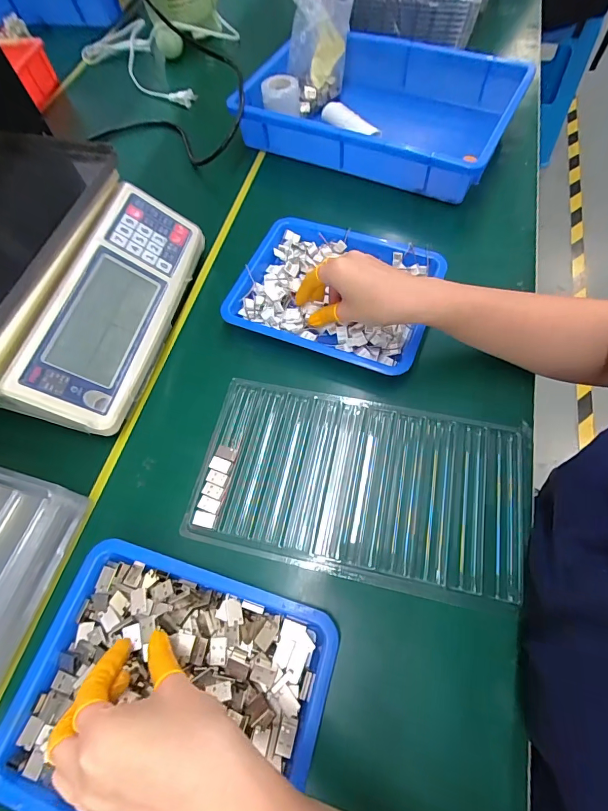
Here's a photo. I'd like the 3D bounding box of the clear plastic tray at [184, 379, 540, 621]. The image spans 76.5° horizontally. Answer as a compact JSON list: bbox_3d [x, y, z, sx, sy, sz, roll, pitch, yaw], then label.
[{"bbox_3d":[0.051,0.071,0.359,0.295,0.025,0.162,11,66,8],"label":"clear plastic tray"}]

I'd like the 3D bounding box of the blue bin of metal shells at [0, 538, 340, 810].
[{"bbox_3d":[-0.101,0.214,0.283,0.221,0.032,0.175,13,61,12],"label":"blue bin of metal shells"}]

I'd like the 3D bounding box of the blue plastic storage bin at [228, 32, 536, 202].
[{"bbox_3d":[0.104,-0.431,0.573,0.370,0.081,0.242,25,68,14],"label":"blue plastic storage bin"}]

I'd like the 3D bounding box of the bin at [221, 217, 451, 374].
[{"bbox_3d":[0.031,-0.132,0.439,0.218,0.039,0.168,18,61,14],"label":"bin"}]

